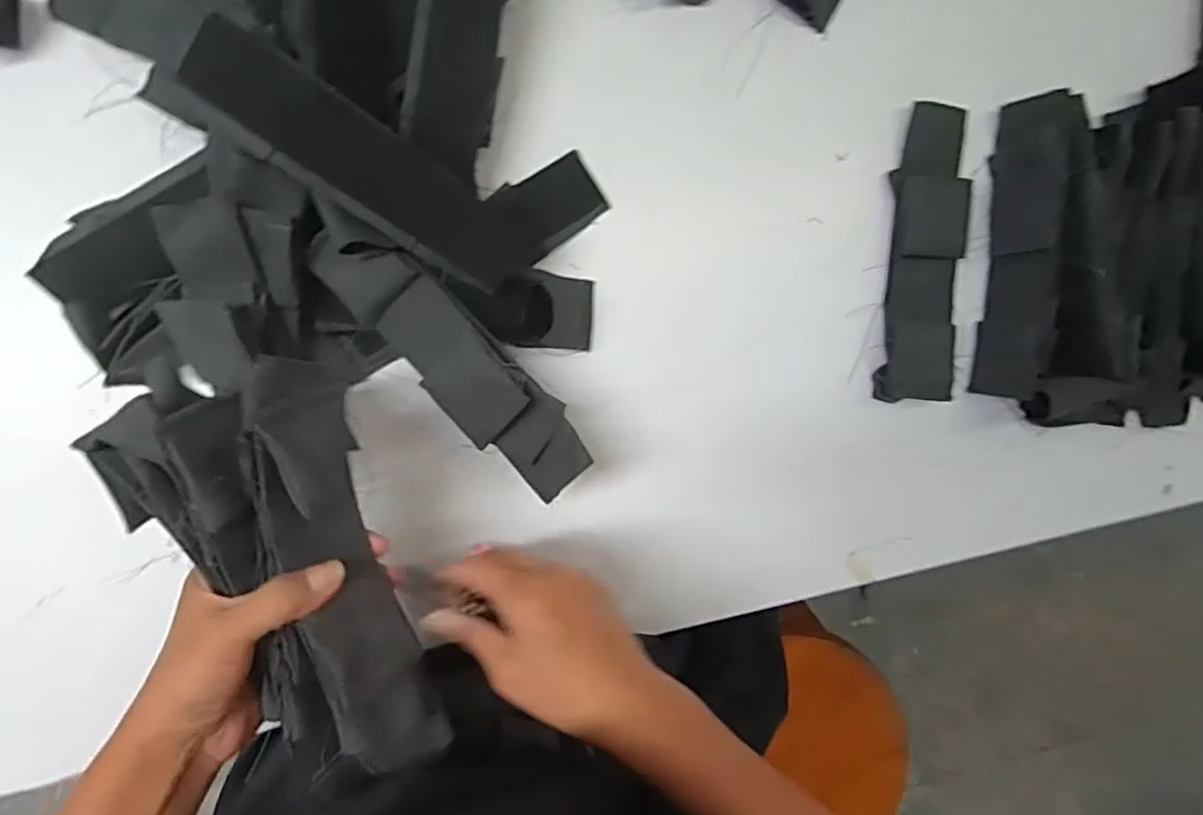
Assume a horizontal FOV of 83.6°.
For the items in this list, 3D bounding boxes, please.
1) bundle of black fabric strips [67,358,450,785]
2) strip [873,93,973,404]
[{"bbox_3d":[-0.139,0.080,0.312,0.102,0.050,0.195,-23,102,-5],"label":"bundle of black fabric strips"},{"bbox_3d":[0.224,-0.106,0.464,0.052,0.018,0.200,3,90,-5],"label":"strip"}]

